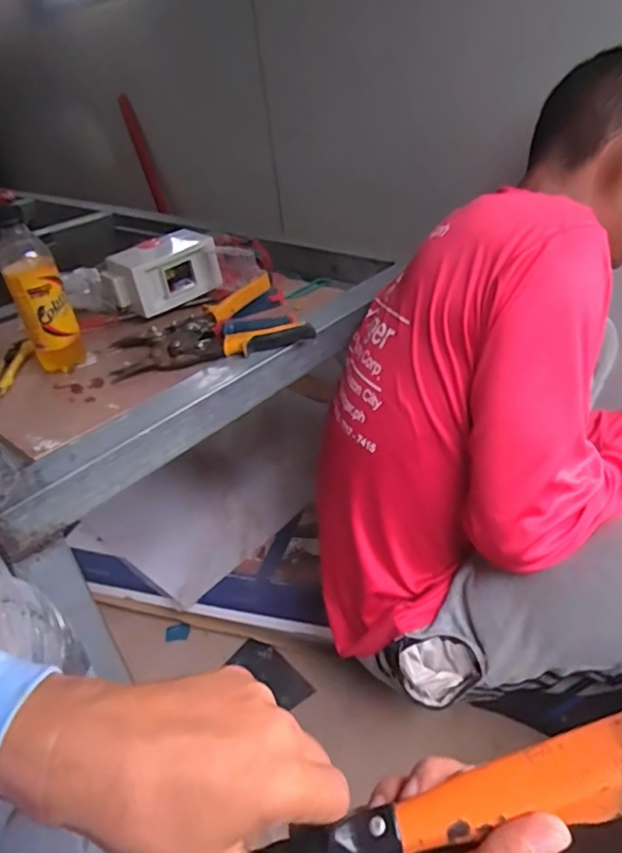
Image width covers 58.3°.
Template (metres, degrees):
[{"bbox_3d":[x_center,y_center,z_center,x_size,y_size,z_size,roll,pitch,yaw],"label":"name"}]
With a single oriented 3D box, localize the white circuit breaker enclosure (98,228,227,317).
[{"bbox_3d":[-0.211,-0.217,0.787,0.146,0.077,0.076,-31,42,-29],"label":"white circuit breaker enclosure"}]

